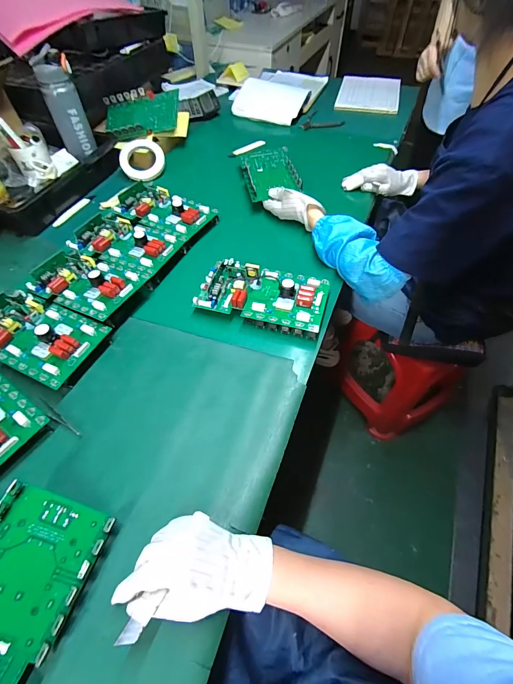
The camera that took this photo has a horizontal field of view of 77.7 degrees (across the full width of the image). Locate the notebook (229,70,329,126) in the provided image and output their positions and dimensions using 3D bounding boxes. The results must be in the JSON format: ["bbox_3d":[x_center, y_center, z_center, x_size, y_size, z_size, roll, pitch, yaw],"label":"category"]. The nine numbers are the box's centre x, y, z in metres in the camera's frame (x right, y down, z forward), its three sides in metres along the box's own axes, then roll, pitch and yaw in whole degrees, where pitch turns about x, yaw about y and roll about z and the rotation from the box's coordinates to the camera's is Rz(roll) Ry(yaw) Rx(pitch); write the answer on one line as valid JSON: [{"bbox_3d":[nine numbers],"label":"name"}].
[{"bbox_3d":[0.080,-0.900,1.119,0.264,0.052,0.387,20,58,13],"label":"notebook"}]

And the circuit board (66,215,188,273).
[{"bbox_3d":[-0.269,-0.212,0.650,0.207,0.031,0.121,21,59,13],"label":"circuit board"}]

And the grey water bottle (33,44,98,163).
[{"bbox_3d":[-0.455,-0.565,0.770,0.073,0.187,0.088,36,63,22],"label":"grey water bottle"}]

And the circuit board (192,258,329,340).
[{"bbox_3d":[0.011,-0.087,0.580,0.228,0.045,0.117,14,58,9],"label":"circuit board"}]

